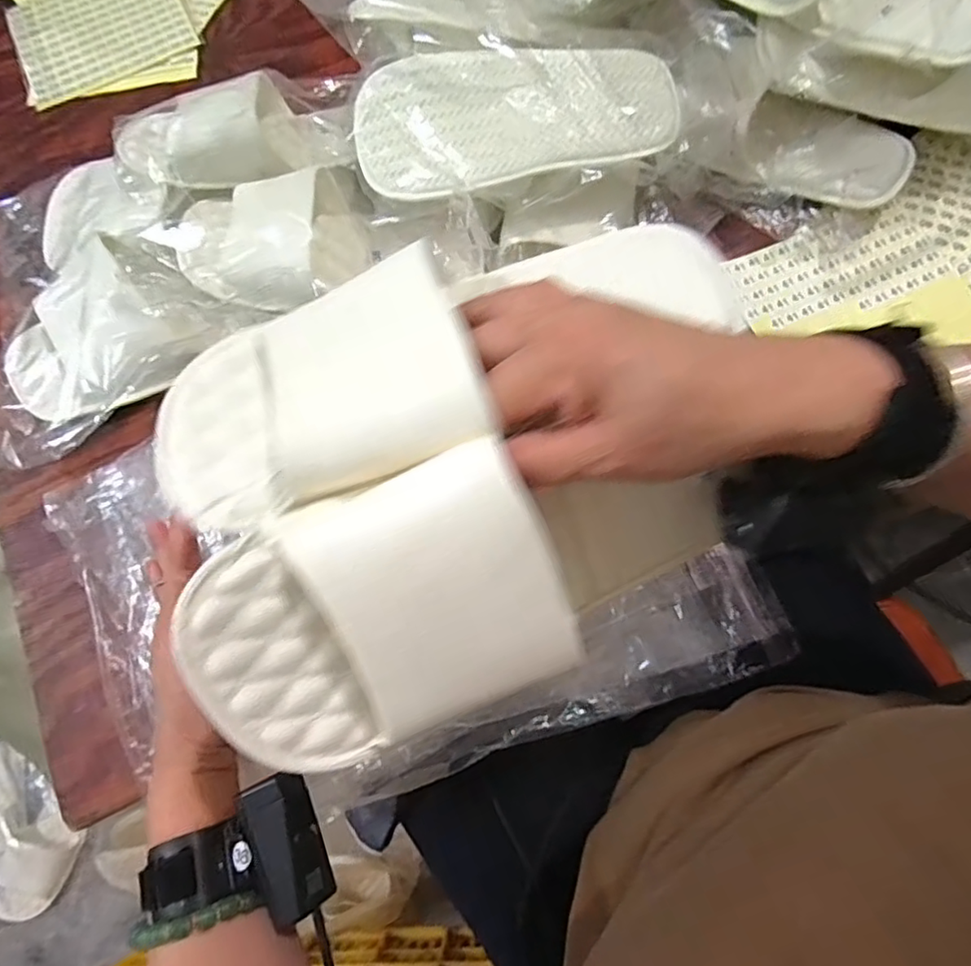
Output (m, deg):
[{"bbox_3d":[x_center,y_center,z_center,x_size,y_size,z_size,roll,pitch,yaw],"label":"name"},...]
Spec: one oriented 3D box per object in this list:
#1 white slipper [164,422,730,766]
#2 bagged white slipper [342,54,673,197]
[{"bbox_3d":[0.001,0.033,0.253,0.238,0.065,0.104,-27,107,-13],"label":"white slipper"},{"bbox_3d":[0.016,-0.253,0.422,0.230,0.029,0.094,1,89,6],"label":"bagged white slipper"}]

